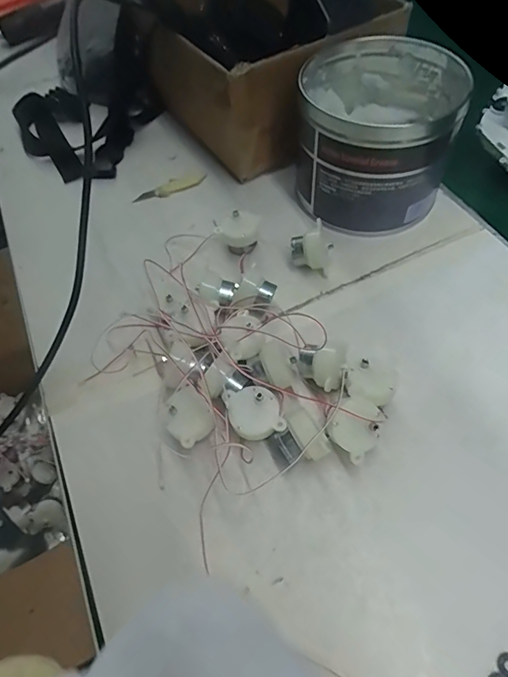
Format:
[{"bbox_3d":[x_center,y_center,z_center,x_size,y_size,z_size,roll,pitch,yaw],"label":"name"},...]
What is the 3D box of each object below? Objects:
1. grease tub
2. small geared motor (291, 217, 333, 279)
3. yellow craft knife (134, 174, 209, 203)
[{"bbox_3d":[0.102,-0.173,0.379,0.126,0.100,0.135,6,58,8],"label":"grease tub"},{"bbox_3d":[0.048,-0.074,0.356,0.031,0.036,0.027,18,61,15],"label":"small geared motor"},{"bbox_3d":[-0.083,-0.151,0.435,0.075,0.004,0.020,-25,59,-11],"label":"yellow craft knife"}]

